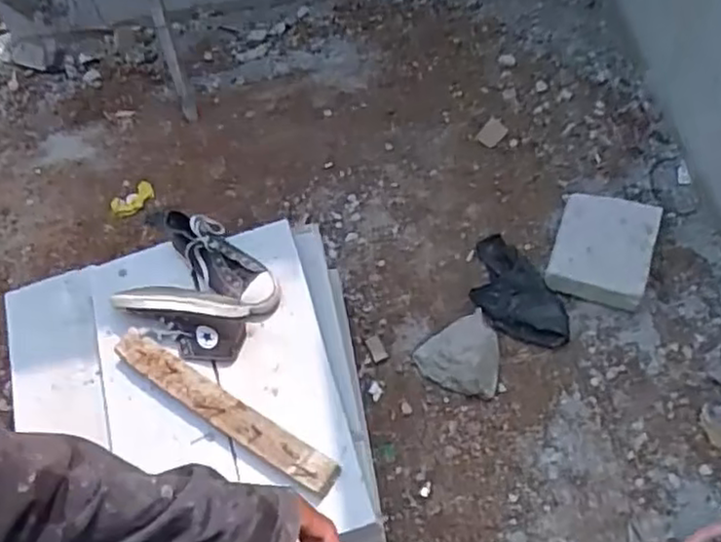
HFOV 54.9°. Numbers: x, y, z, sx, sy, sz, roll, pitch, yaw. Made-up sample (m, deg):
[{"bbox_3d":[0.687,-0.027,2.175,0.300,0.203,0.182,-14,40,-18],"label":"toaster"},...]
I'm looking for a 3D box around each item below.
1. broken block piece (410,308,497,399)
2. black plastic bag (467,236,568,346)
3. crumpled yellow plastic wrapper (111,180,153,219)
[{"bbox_3d":[0.213,0.161,1.423,0.170,0.093,0.156,-2,60,4],"label":"broken block piece"},{"bbox_3d":[0.317,0.036,1.475,0.146,0.096,0.283,-18,60,-5],"label":"black plastic bag"},{"bbox_3d":[-0.572,-0.178,1.750,0.114,0.016,0.071,-39,64,-16],"label":"crumpled yellow plastic wrapper"}]

